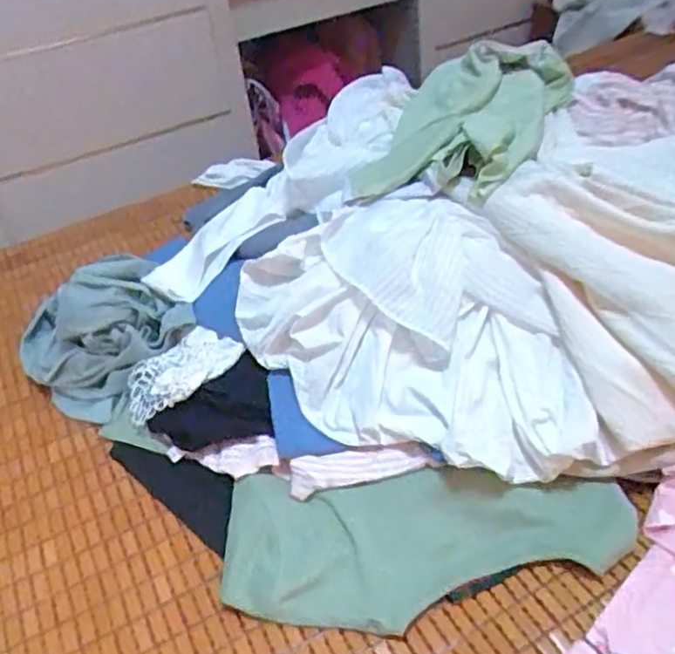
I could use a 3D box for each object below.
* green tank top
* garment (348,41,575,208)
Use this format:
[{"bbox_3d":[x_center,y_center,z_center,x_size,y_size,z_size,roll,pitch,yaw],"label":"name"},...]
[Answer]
[{"bbox_3d":[0.076,0.196,0.594,0.357,0.026,0.138,0,50,6],"label":"green tank top"},{"bbox_3d":[0.156,-0.253,0.816,0.214,0.090,0.290,21,47,30],"label":"garment"}]

